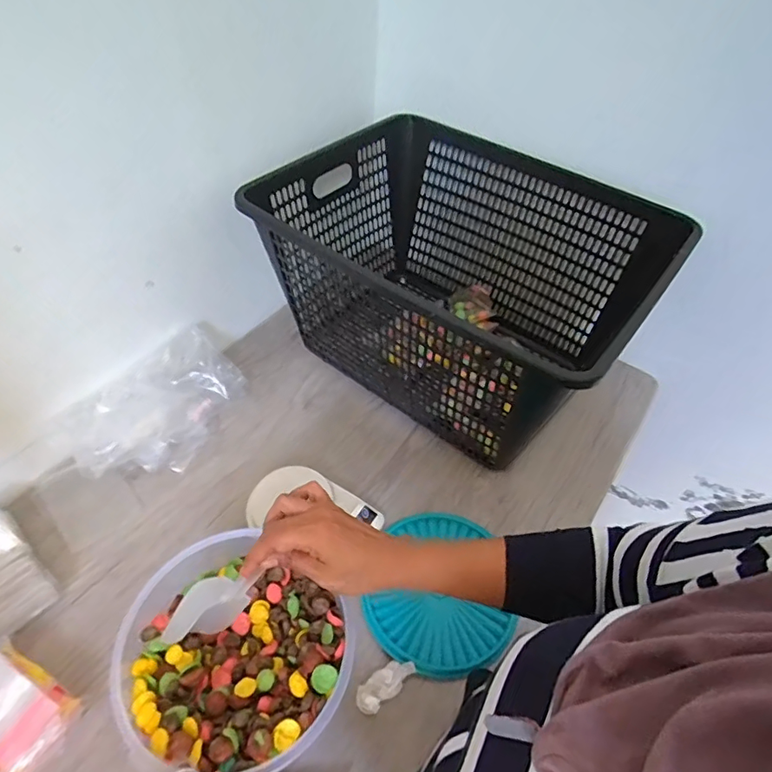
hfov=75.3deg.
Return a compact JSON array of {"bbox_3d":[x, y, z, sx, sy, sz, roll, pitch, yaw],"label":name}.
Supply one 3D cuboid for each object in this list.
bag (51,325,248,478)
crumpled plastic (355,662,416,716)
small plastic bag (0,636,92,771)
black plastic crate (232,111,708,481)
[{"bbox_3d":[-0.345,0.037,0.783,0.137,0.108,0.272,23,52,15],"label":"bag"},{"bbox_3d":[0.000,0.349,0.587,0.075,0.015,0.031,-29,58,-25],"label":"crumpled plastic"},{"bbox_3d":[-0.407,0.352,0.536,0.150,0.050,0.094,24,52,15],"label":"small plastic bag"},{"bbox_3d":[0.101,-0.158,0.830,0.548,0.308,0.436,32,55,21],"label":"black plastic crate"}]

